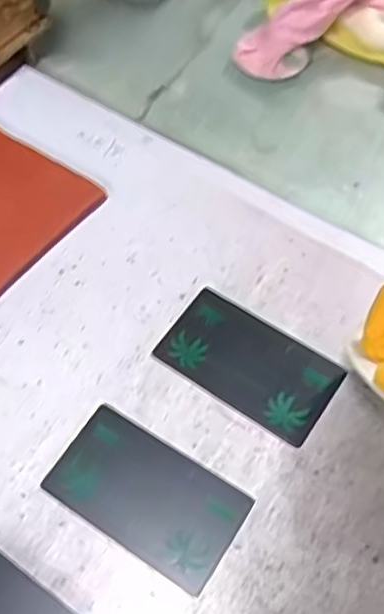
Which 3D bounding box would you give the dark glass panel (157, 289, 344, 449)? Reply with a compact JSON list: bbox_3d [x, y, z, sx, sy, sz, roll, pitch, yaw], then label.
[{"bbox_3d":[0.028,0.027,0.328,0.085,0.004,0.048,32,65,18],"label":"dark glass panel"}]

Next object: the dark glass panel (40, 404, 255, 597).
[{"bbox_3d":[-0.021,0.084,0.297,0.085,0.004,0.048,29,64,17],"label":"dark glass panel"}]

